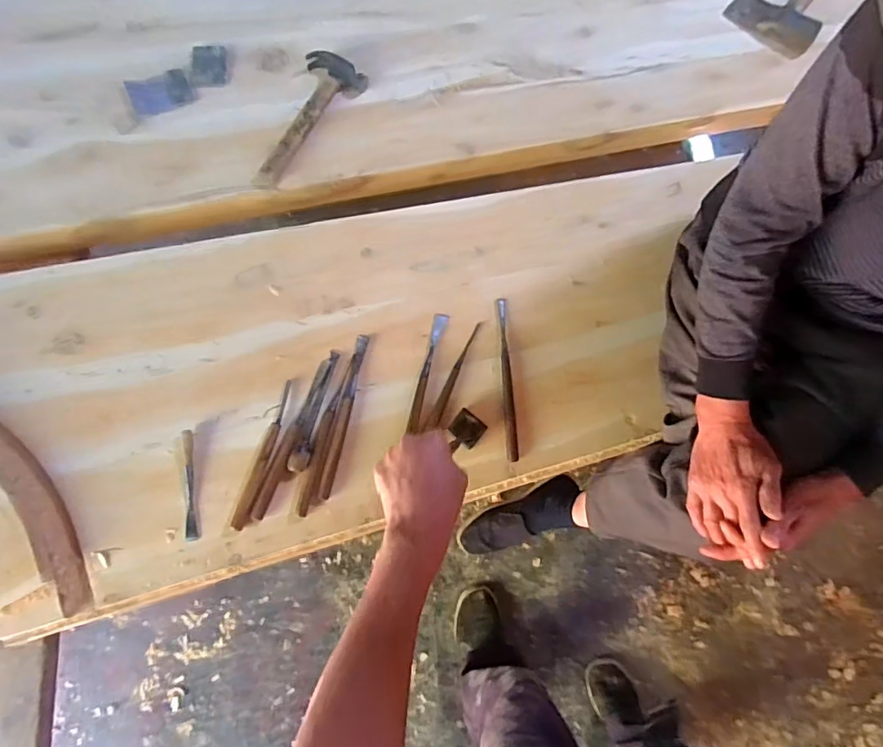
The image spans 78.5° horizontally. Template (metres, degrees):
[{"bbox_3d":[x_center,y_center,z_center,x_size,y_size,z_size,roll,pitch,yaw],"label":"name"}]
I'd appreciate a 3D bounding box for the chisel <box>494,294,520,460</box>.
[{"bbox_3d":[0.101,0.006,0.838,0.018,0.016,0.255,-3,79,-3],"label":"chisel"}]

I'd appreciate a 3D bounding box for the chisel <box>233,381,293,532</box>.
[{"bbox_3d":[-0.259,0.118,0.795,0.024,0.015,0.225,18,79,1],"label":"chisel"}]

